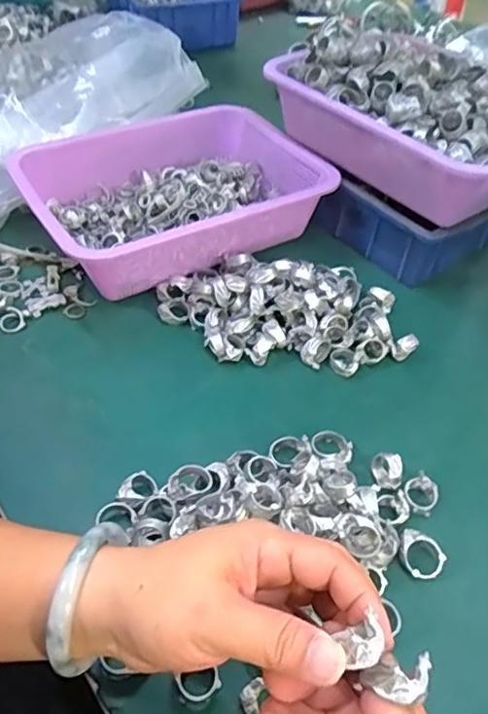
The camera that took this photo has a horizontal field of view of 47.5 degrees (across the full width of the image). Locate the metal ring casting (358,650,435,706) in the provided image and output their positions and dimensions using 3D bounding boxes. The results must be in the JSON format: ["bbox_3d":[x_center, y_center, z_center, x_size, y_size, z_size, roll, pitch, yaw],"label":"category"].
[{"bbox_3d":[0.062,0.129,0.222,0.027,0.011,0.017,2,45,-2],"label":"metal ring casting"}]

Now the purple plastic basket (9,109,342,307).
[{"bbox_3d":[-0.076,-0.172,0.617,0.307,0.086,0.222,-23,51,-25],"label":"purple plastic basket"}]

